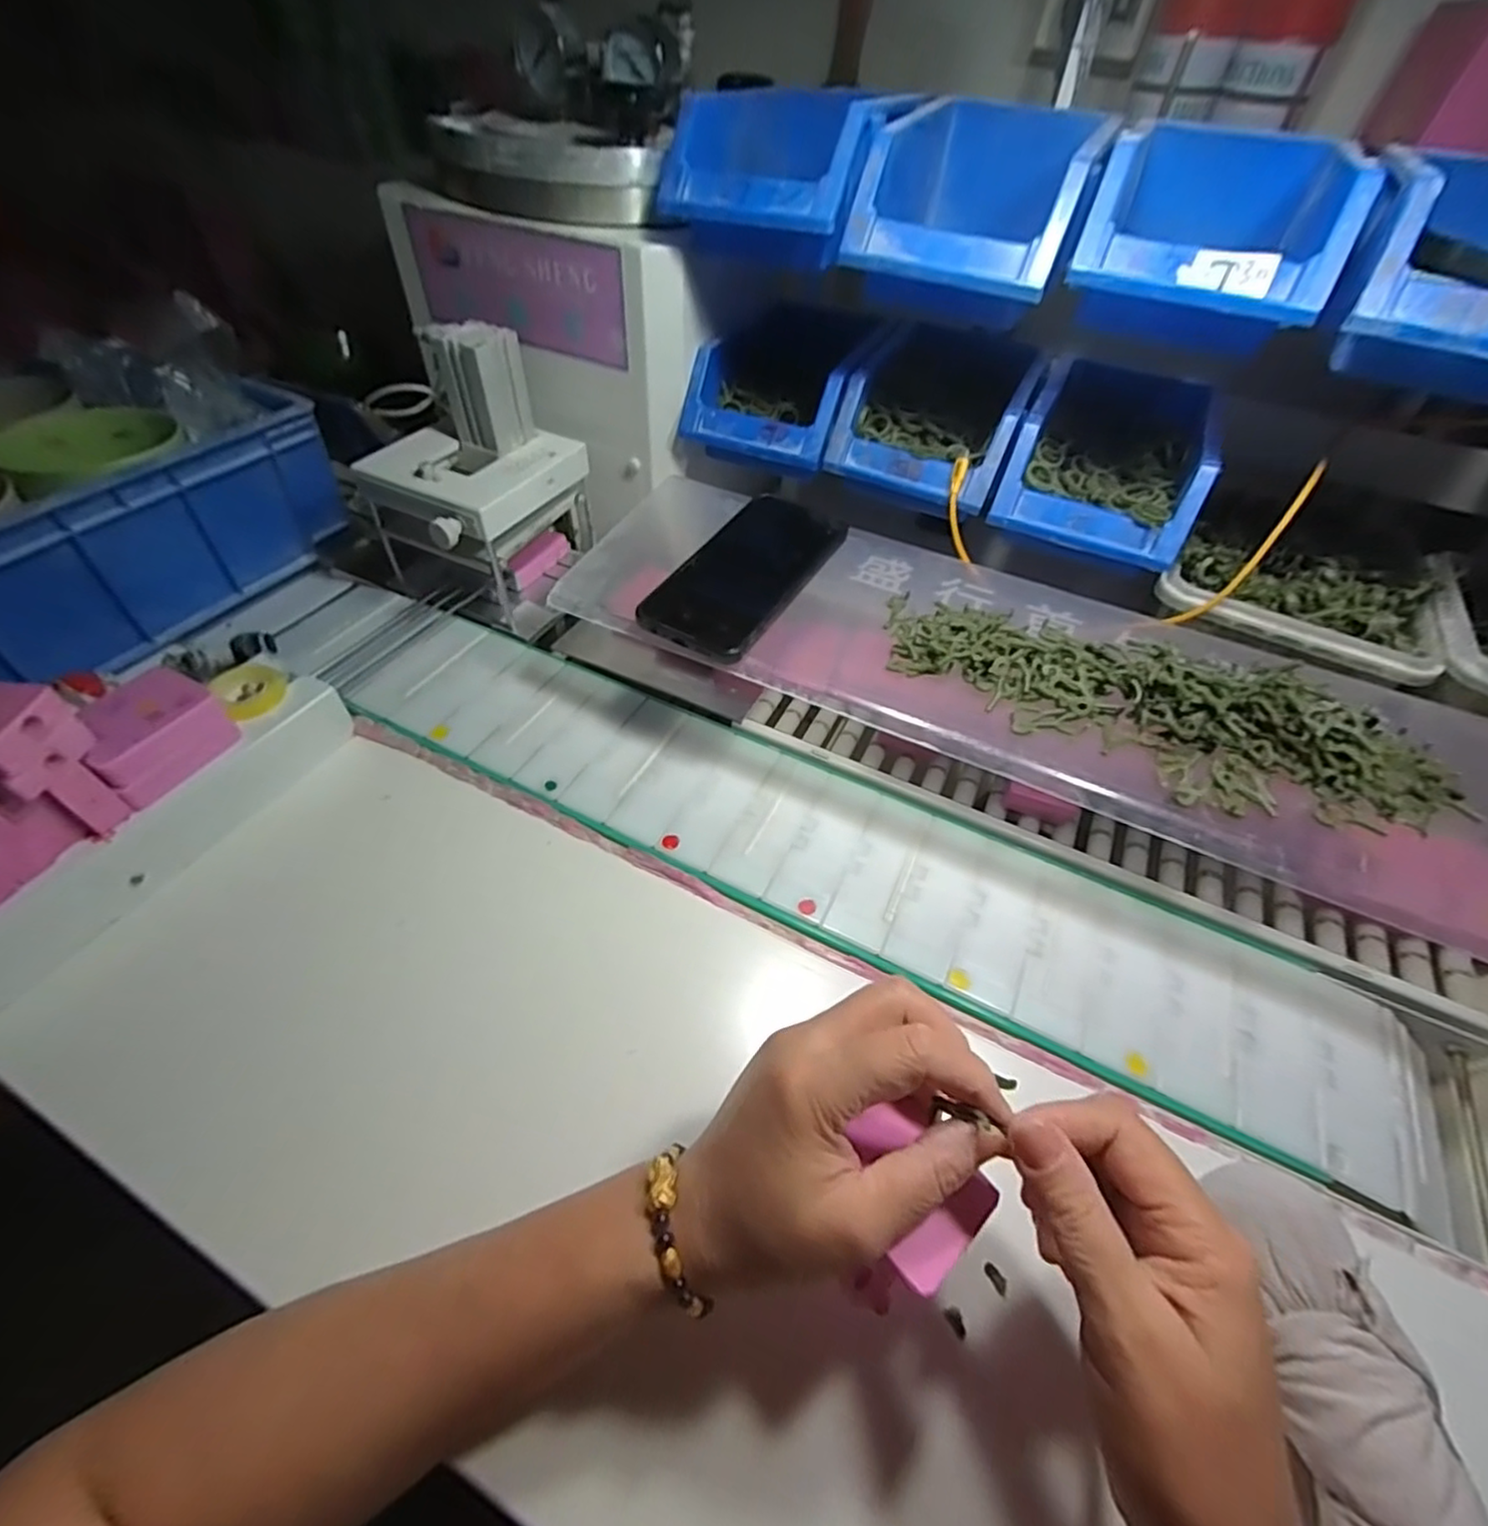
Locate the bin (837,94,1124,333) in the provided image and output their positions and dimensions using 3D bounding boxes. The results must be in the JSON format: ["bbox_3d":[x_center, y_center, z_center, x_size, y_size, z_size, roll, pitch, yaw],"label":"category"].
[{"bbox_3d":[0.153,-0.356,0.423,0.121,0.070,0.192,22,52,14],"label":"bin"}]

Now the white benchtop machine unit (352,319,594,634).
[{"bbox_3d":[-0.211,-0.230,0.527,0.121,0.177,0.155,29,56,18],"label":"white benchtop machine unit"}]

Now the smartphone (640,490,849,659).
[{"bbox_3d":[0.001,-0.131,0.447,0.081,0.010,0.159,25,57,18],"label":"smartphone"}]

